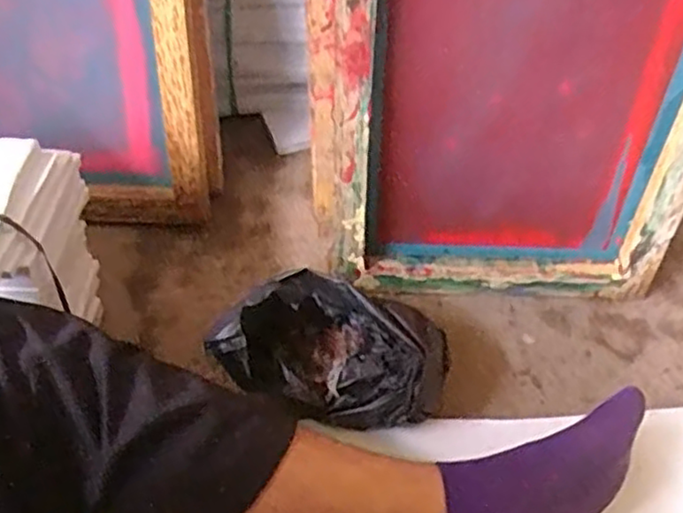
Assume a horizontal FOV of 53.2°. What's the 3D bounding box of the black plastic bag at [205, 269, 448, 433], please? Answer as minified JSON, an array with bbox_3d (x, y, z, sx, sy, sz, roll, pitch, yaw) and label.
[{"bbox_3d":[-0.005,0.101,0.681,0.212,0.121,0.128,11,50,9],"label":"black plastic bag"}]

